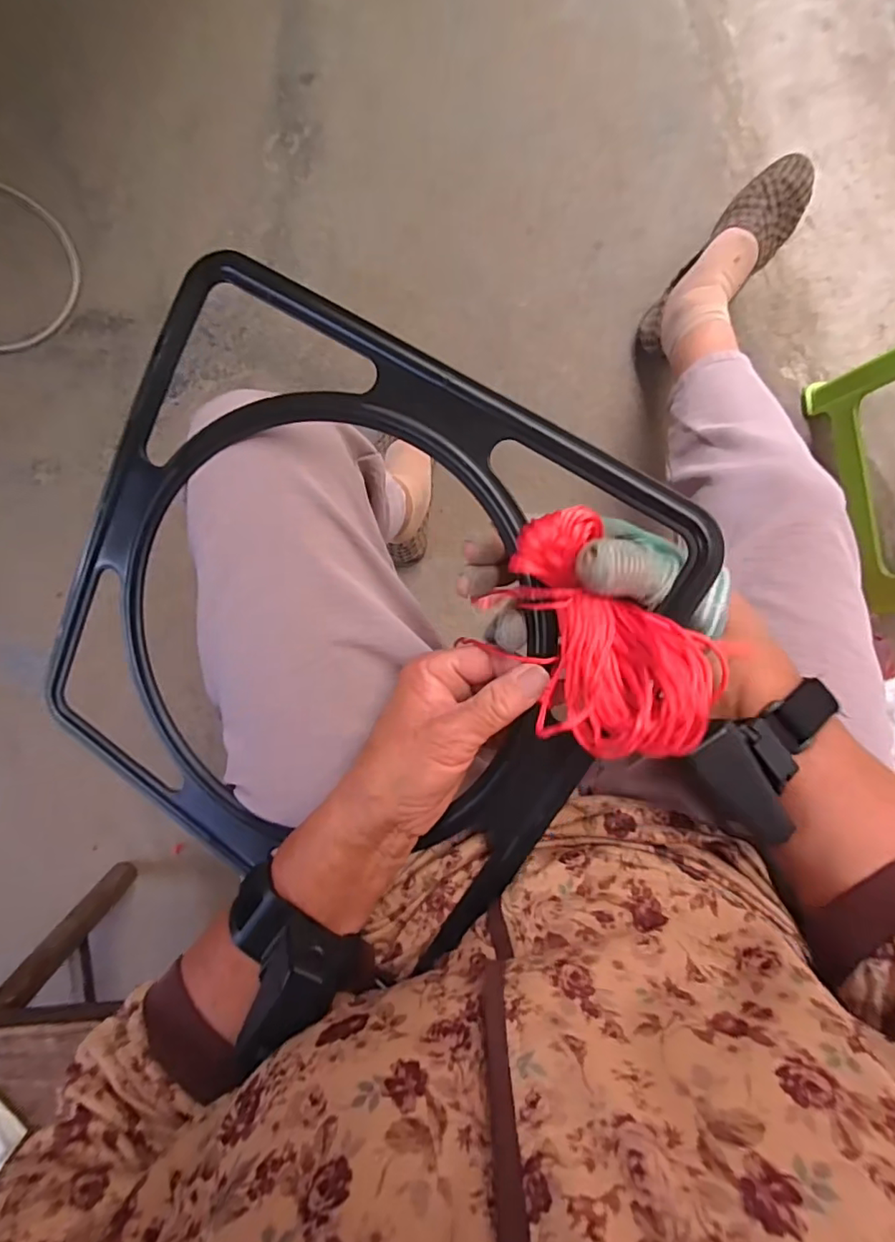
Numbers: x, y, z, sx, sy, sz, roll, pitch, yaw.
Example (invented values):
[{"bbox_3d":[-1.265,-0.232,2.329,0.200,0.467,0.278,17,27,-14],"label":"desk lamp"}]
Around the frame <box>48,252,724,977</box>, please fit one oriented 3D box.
[{"bbox_3d":[-0.066,0.007,0.327,0.325,0.027,0.317,32,100,8],"label":"frame"}]

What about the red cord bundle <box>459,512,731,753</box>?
[{"bbox_3d":[0.066,0.009,0.265,0.082,0.052,0.113,-43,88,5],"label":"red cord bundle"}]

